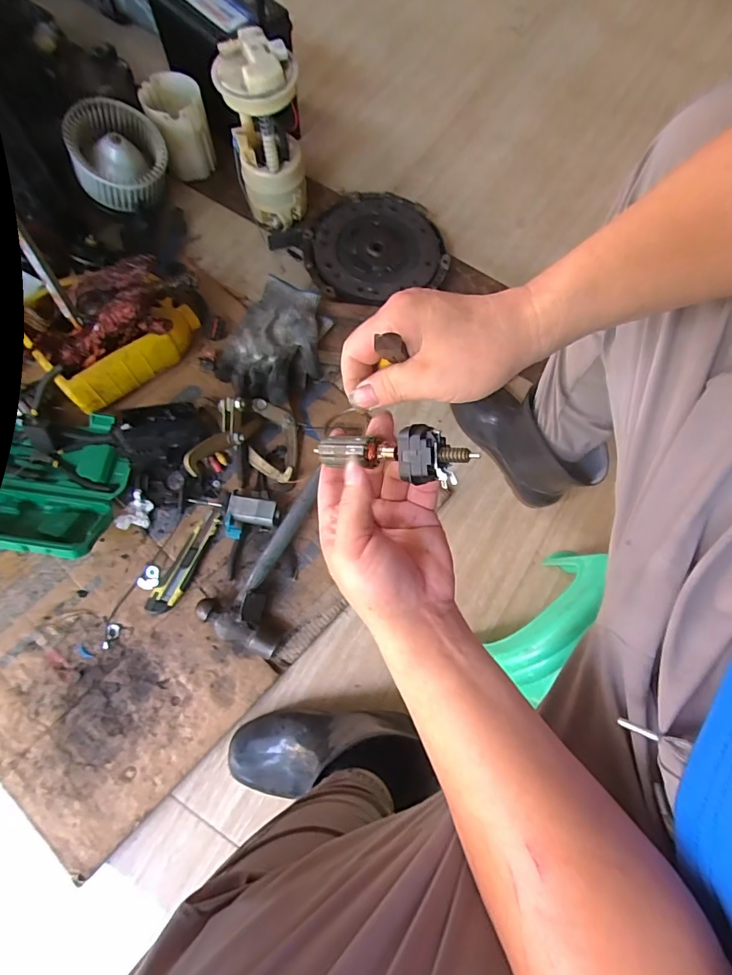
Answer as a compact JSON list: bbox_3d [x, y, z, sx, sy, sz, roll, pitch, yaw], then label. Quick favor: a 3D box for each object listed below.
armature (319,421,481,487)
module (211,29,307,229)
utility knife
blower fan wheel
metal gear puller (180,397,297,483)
[{"bbox_3d":[0.012,-0.023,0.298,0.114,0.021,0.028,6,70,36],"label":"armature"},{"bbox_3d":[-0.164,-0.570,0.771,0.115,0.244,0.115,-9,74,-5],"label":"module"},{"bbox_3d":[-0.255,0.104,0.664,0.037,0.020,0.161,28,74,6],"label":"utility knife"},{"bbox_3d":[-0.418,-0.564,0.786,0.153,0.068,0.153,1,87,-26],"label":"blower fan wheel"},{"bbox_3d":[-0.171,-0.071,0.668,0.134,0.101,0.121,-4,74,-3],"label":"metal gear puller"}]

